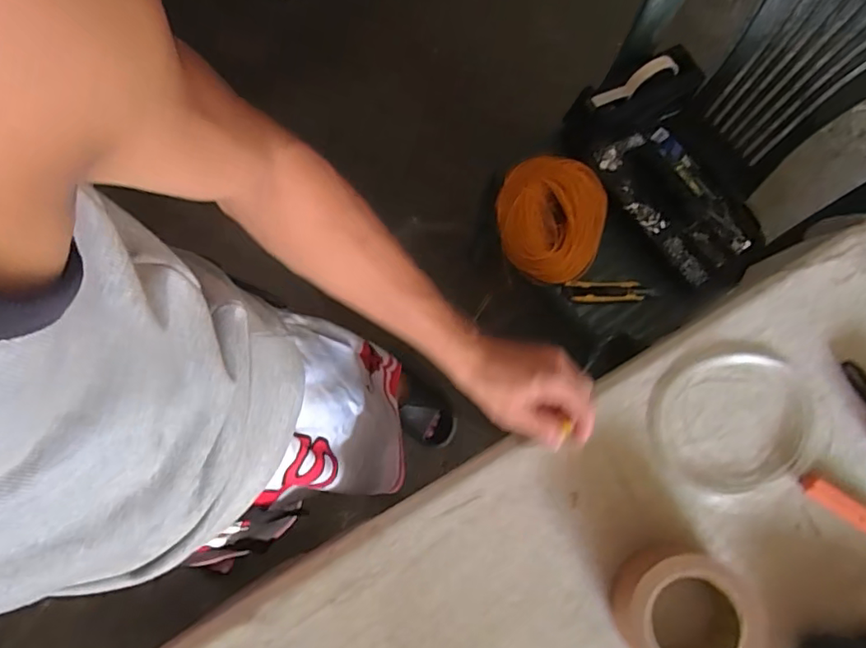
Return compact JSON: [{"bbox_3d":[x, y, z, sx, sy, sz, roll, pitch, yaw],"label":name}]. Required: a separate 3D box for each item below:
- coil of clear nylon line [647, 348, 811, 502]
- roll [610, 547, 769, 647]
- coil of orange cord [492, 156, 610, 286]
[{"bbox_3d":[0.288,0.094,0.530,0.153,0.010,0.135,-17,77,-1],"label":"coil of clear nylon line"},{"bbox_3d":[0.220,0.254,0.476,0.113,0.051,0.115,-1,78,3],"label":"roll"},{"bbox_3d":[0.194,-0.178,0.902,0.175,0.060,0.198,22,78,5],"label":"coil of orange cord"}]

